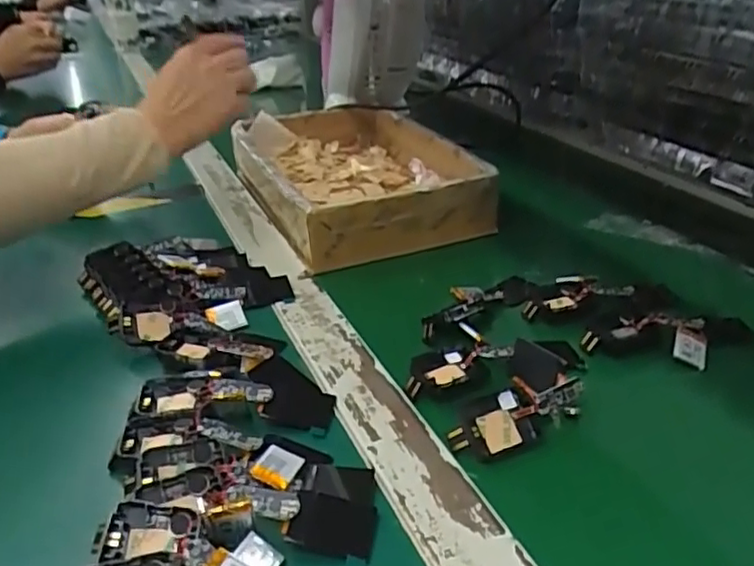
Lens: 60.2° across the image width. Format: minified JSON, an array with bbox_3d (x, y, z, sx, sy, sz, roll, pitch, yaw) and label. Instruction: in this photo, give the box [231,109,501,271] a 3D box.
[{"bbox_3d":[-0.026,-0.115,0.648,0.188,0.046,0.290,-12,31,-16],"label":"box"}]

